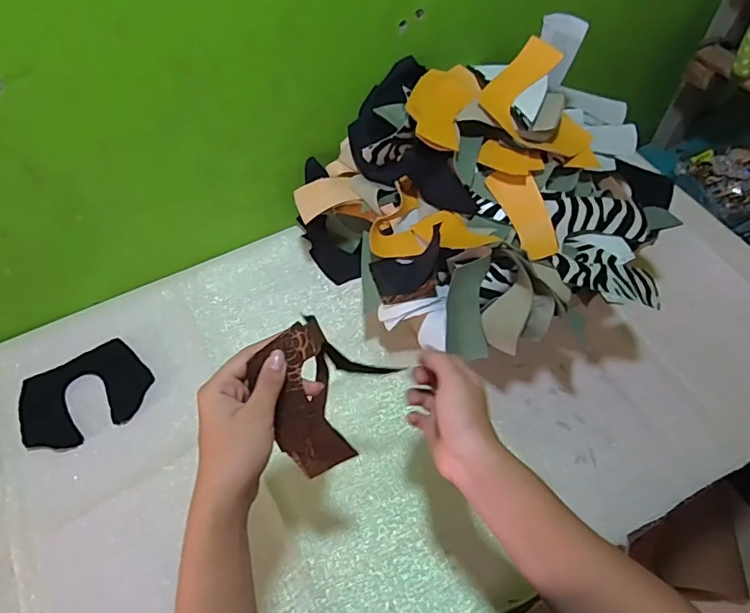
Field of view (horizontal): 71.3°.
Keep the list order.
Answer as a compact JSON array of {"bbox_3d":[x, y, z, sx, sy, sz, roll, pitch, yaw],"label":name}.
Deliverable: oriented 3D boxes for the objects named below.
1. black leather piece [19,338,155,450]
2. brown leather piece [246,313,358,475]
[{"bbox_3d":[-0.376,0.115,0.678,0.155,0.004,0.117,-28,64,-19],"label":"black leather piece"},{"bbox_3d":[-0.056,0.076,0.412,0.061,0.130,0.016,-9,14,-5],"label":"brown leather piece"}]

